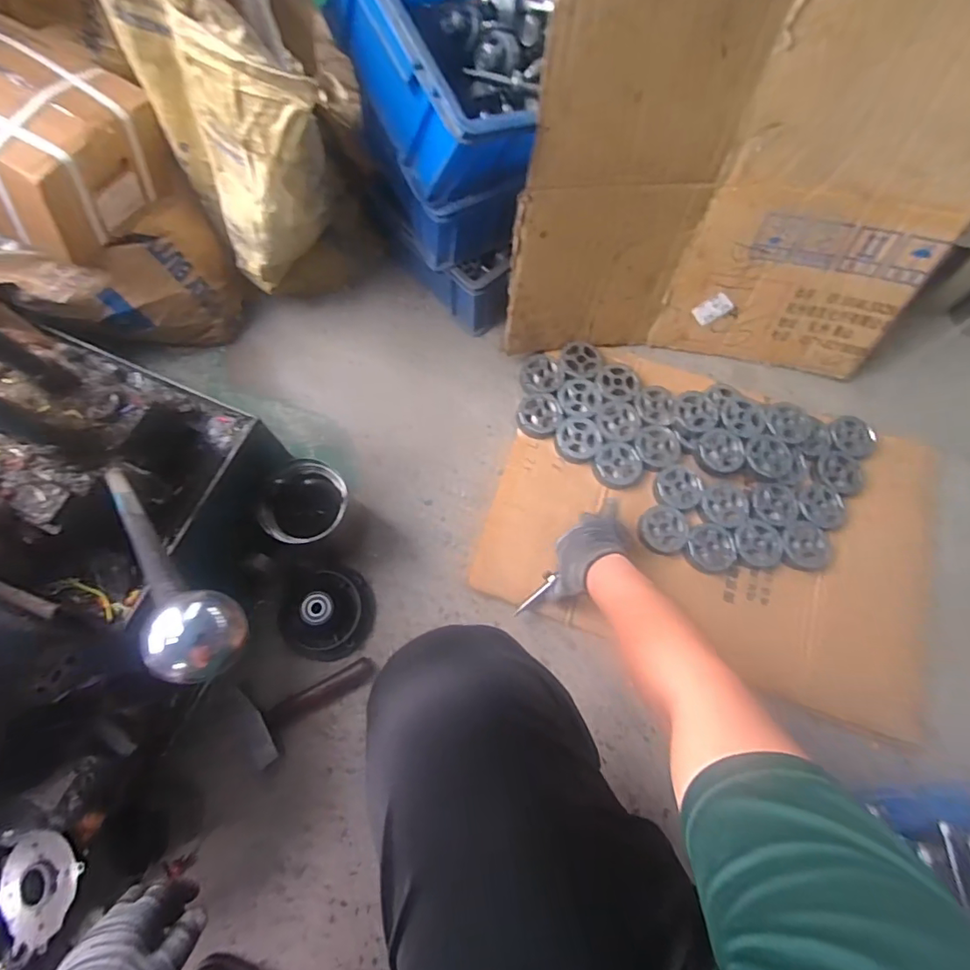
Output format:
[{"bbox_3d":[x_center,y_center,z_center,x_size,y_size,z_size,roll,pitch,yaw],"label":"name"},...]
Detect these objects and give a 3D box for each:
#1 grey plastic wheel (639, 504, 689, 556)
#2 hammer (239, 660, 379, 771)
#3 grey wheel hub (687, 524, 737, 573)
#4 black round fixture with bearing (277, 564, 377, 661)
[{"bbox_3d":[0.296,0.072,0.855,0.078,0.016,0.085,1,72,-2],"label":"grey plastic wheel"},{"bbox_3d":[-0.263,0.321,0.773,0.196,0.042,0.103,-27,75,-11],"label":"hammer"},{"bbox_3d":[0.371,0.102,0.845,0.075,0.013,0.079,1,72,-2],"label":"grey wheel hub"},{"bbox_3d":[-0.244,0.192,0.780,0.139,0.059,0.135,1,72,-2],"label":"black round fixture with bearing"}]

